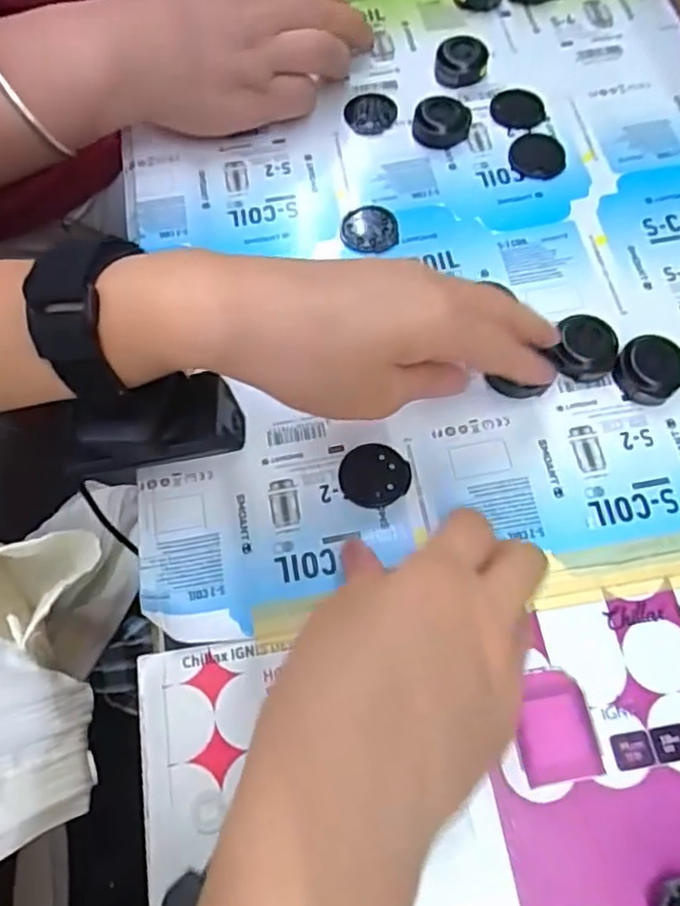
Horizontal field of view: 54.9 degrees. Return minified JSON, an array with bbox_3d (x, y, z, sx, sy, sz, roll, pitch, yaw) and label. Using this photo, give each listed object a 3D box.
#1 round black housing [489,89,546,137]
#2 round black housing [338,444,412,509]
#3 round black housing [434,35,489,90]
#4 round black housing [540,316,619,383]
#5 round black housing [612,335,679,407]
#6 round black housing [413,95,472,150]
[{"bbox_3d":[0.101,-0.193,0.369,0.028,0.004,0.030,-22,68,-6],"label":"round black housing"},{"bbox_3d":[0.015,0.010,0.286,0.030,0.004,0.028,-1,67,2],"label":"round black housing"},{"bbox_3d":[0.070,-0.224,0.377,0.029,0.013,0.029,-1,67,2],"label":"round black housing"},{"bbox_3d":[0.112,-0.048,0.300,0.028,0.012,0.027,-1,67,2],"label":"round black housing"},{"bbox_3d":[0.141,-0.038,0.296,0.028,0.014,0.031,34,73,16],"label":"round black housing"},{"bbox_3d":[0.056,-0.181,0.360,0.028,0.013,0.025,31,72,15],"label":"round black housing"}]

